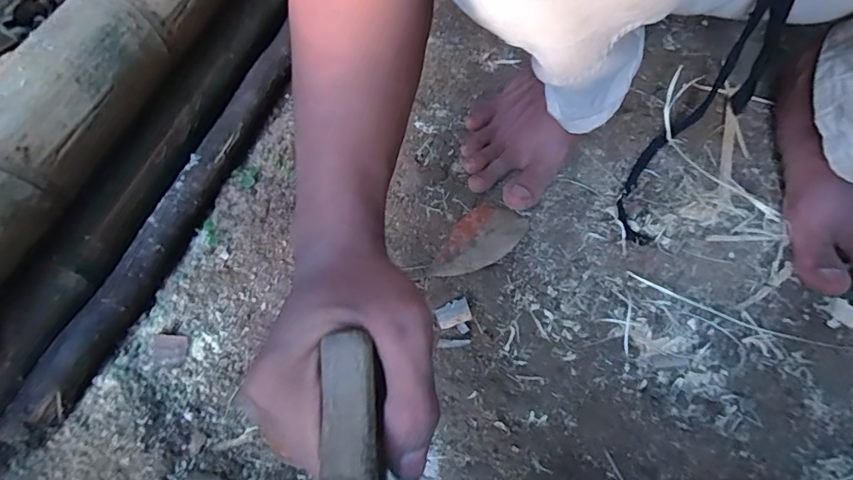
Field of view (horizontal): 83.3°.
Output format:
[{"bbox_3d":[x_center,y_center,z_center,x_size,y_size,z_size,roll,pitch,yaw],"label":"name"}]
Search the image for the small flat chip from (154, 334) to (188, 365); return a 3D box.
[{"bbox_3d":[-0.215,0.091,0.402,0.026,0.004,0.024,6,64,-12],"label":"small flat chip"}]

